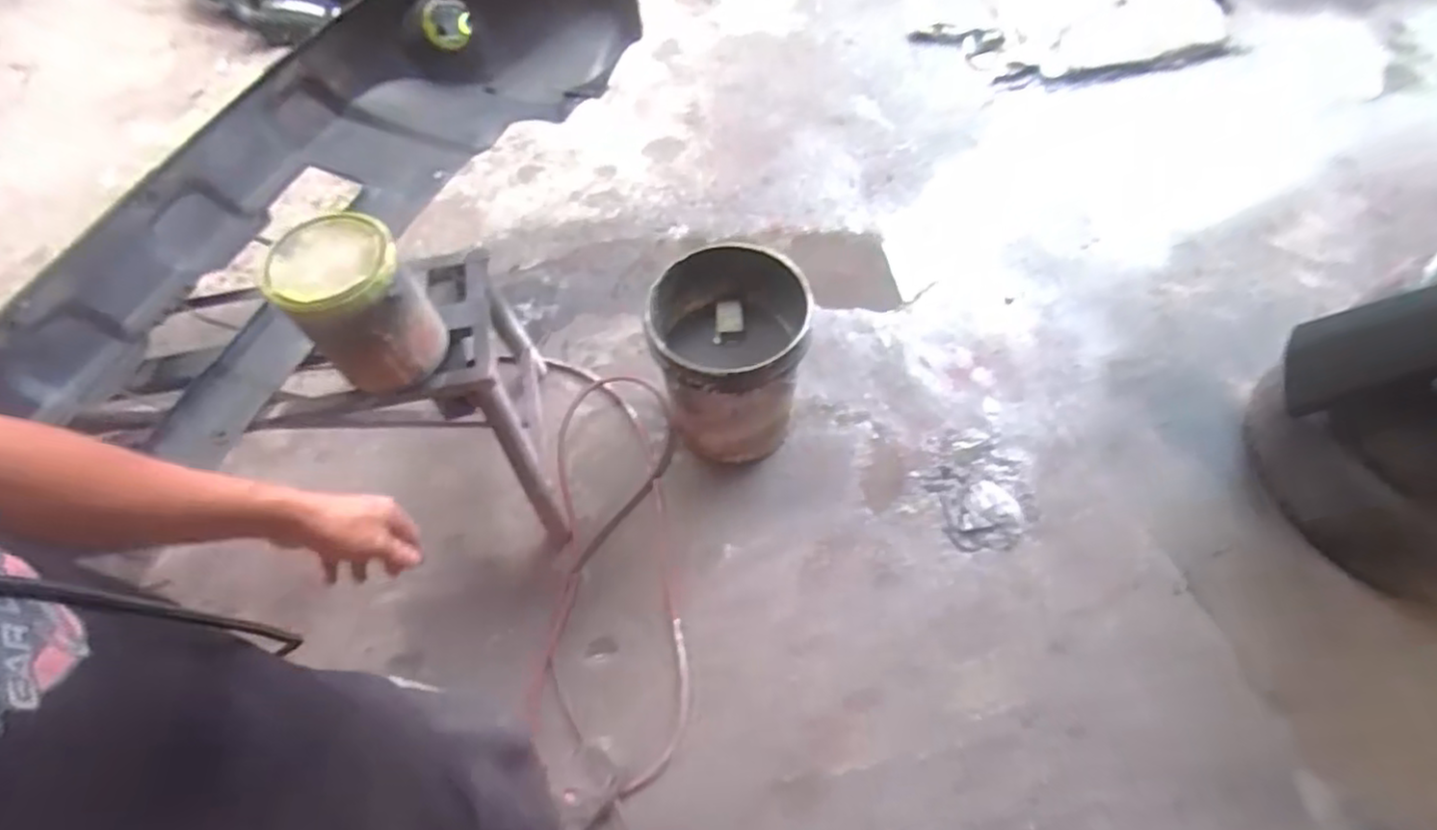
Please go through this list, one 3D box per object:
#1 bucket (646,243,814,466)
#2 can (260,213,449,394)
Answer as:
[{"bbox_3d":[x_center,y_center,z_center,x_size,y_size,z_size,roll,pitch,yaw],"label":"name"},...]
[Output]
[{"bbox_3d":[0.026,-0.116,1.419,0.292,0.366,0.333,-4,60,-2],"label":"bucket"},{"bbox_3d":[-0.495,-0.149,0.993,0.168,0.202,0.152,37,66,20],"label":"can"}]

